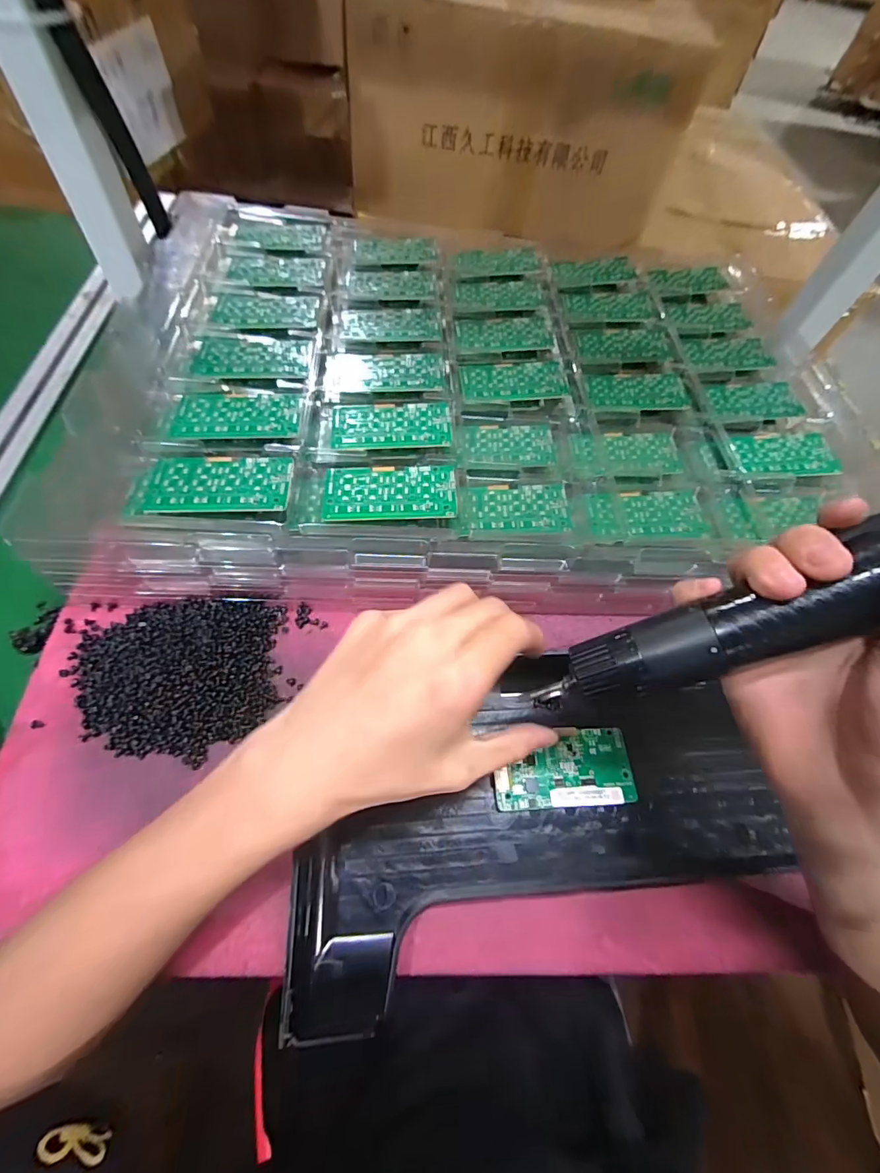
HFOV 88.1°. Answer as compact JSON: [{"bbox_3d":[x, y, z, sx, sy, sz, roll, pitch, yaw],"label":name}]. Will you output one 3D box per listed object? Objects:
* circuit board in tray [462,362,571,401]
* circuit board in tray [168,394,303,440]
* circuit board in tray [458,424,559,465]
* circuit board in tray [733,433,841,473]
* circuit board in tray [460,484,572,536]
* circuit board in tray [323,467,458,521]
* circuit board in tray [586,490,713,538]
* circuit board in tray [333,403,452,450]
[{"bbox_3d":[0.067,-0.187,0.412,0.095,0.007,0.047,-3,62,-8],"label":"circuit board in tray"},{"bbox_3d":[-0.157,-0.133,0.353,0.095,0.004,0.046,0,62,-6],"label":"circuit board in tray"},{"bbox_3d":[0.057,-0.122,0.389,0.080,0.006,0.046,3,62,-5],"label":"circuit board in tray"},{"bbox_3d":[0.308,-0.118,0.405,0.082,0.005,0.046,-1,62,1],"label":"circuit board in tray"},{"bbox_3d":[0.059,-0.061,0.356,0.084,0.006,0.046,0,62,-7],"label":"circuit board in tray"},{"bbox_3d":[-0.036,-0.069,0.332,0.094,0.004,0.047,1,62,-6],"label":"circuit board in tray"},{"bbox_3d":[0.167,-0.059,0.369,0.095,0.008,0.048,1,62,-6],"label":"circuit board in tray"},{"bbox_3d":[-0.039,-0.130,0.366,0.094,0.004,0.049,-3,63,-5],"label":"circuit board in tray"}]

